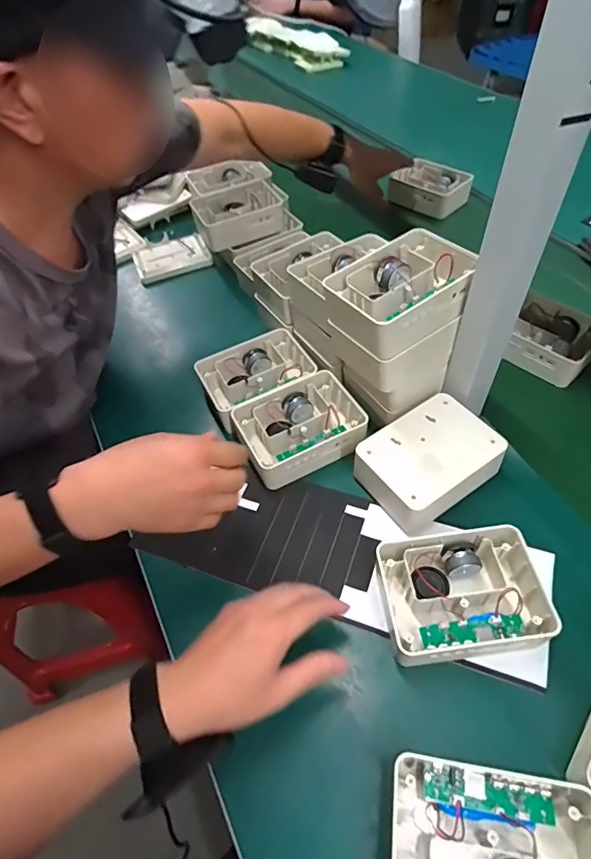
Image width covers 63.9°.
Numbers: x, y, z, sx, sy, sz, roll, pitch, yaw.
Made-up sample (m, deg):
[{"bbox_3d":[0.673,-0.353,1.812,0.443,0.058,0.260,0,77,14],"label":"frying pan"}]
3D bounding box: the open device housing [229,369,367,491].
[{"bbox_3d":[0.005,-0.002,0.593,0.148,0.047,0.115,-22,53,-12],"label":"open device housing"}]

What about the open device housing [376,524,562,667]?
[{"bbox_3d":[0.158,0.158,0.455,0.141,0.051,0.110,-9,51,-3],"label":"open device housing"}]

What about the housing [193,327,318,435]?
[{"bbox_3d":[-0.053,-0.068,0.651,0.144,0.050,0.109,-25,54,-15],"label":"housing"}]

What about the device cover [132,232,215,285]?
[{"bbox_3d":[-0.232,-0.320,0.885,0.132,0.022,0.099,-22,53,-12],"label":"device cover"}]

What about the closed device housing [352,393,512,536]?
[{"bbox_3d":[0.145,0.040,0.539,0.153,0.060,0.109,-30,55,-18],"label":"closed device housing"}]

